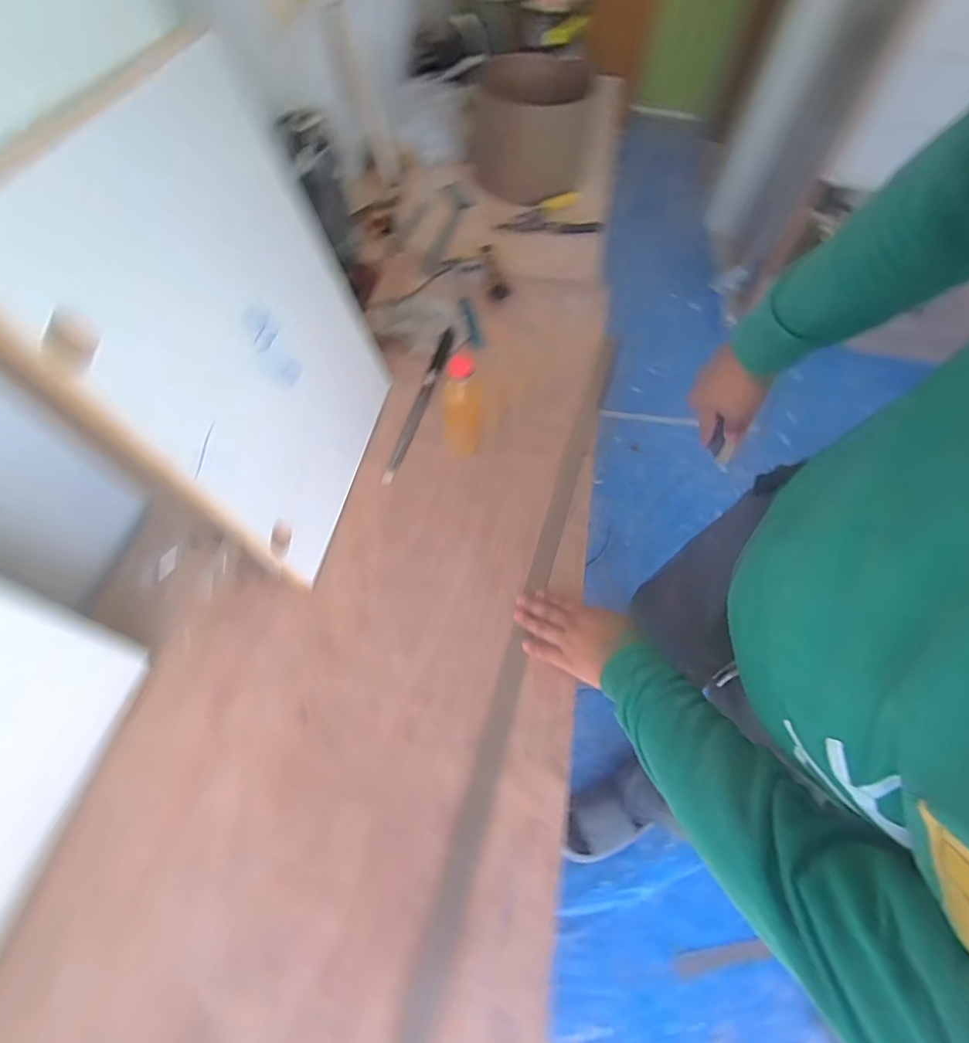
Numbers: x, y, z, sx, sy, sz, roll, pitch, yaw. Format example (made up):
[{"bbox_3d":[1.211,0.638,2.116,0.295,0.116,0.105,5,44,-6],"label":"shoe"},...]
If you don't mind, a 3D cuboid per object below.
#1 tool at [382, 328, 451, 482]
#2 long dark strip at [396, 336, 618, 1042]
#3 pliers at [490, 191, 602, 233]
[{"bbox_3d":[-0.105,-0.201,0.843,0.022,0.023,0.329,14,59,4],"label":"tool"},{"bbox_3d":[0.076,0.085,0.694,0.033,0.017,0.959,17,60,6],"label":"long dark strip"},{"bbox_3d":[0.139,-0.693,1.132,0.221,0.031,0.106,-1,59,-5],"label":"pliers"}]

